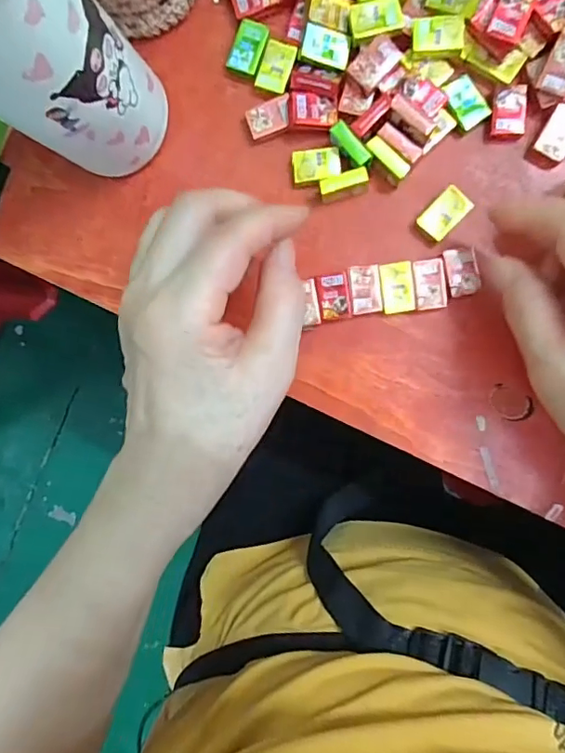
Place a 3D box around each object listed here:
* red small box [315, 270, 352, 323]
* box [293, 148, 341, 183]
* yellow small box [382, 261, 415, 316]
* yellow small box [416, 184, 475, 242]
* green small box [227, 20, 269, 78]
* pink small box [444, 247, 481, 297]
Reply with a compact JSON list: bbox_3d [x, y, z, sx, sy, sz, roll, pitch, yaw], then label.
[{"bbox_3d":[0.028,-0.043,0.283,0.017,0.007,0.026,-7,93,6],"label":"red small box"},{"bbox_3d":[0.018,-0.113,0.280,0.025,0.007,0.017,-4,93,6],"label":"box"},{"bbox_3d":[0.062,-0.048,0.280,0.017,0.006,0.027,-5,93,6],"label":"yellow small box"},{"bbox_3d":[0.085,-0.085,0.275,0.017,0.008,0.027,43,96,2],"label":"yellow small box"},{"bbox_3d":[-0.018,-0.175,0.279,0.017,0.006,0.026,18,95,4],"label":"green small box"},{"bbox_3d":[0.094,-0.055,0.273,0.016,0.004,0.024,-10,92,6],"label":"pink small box"}]

